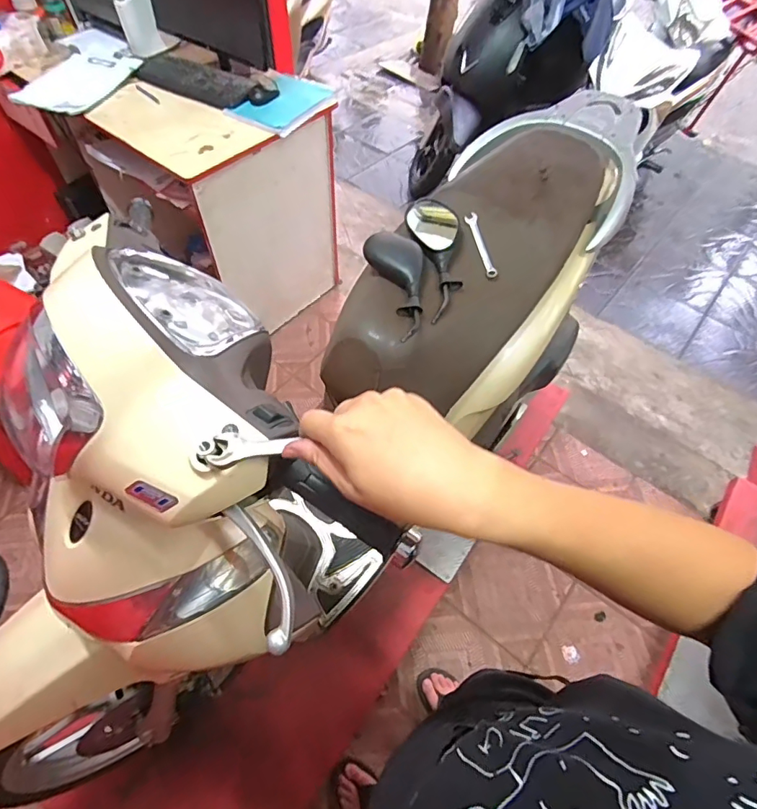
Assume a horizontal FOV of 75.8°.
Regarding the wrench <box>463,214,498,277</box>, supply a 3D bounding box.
[{"bbox_3d":[0.194,-0.300,0.921,0.020,0.013,0.146,-11,71,-13],"label":"wrench"}]

